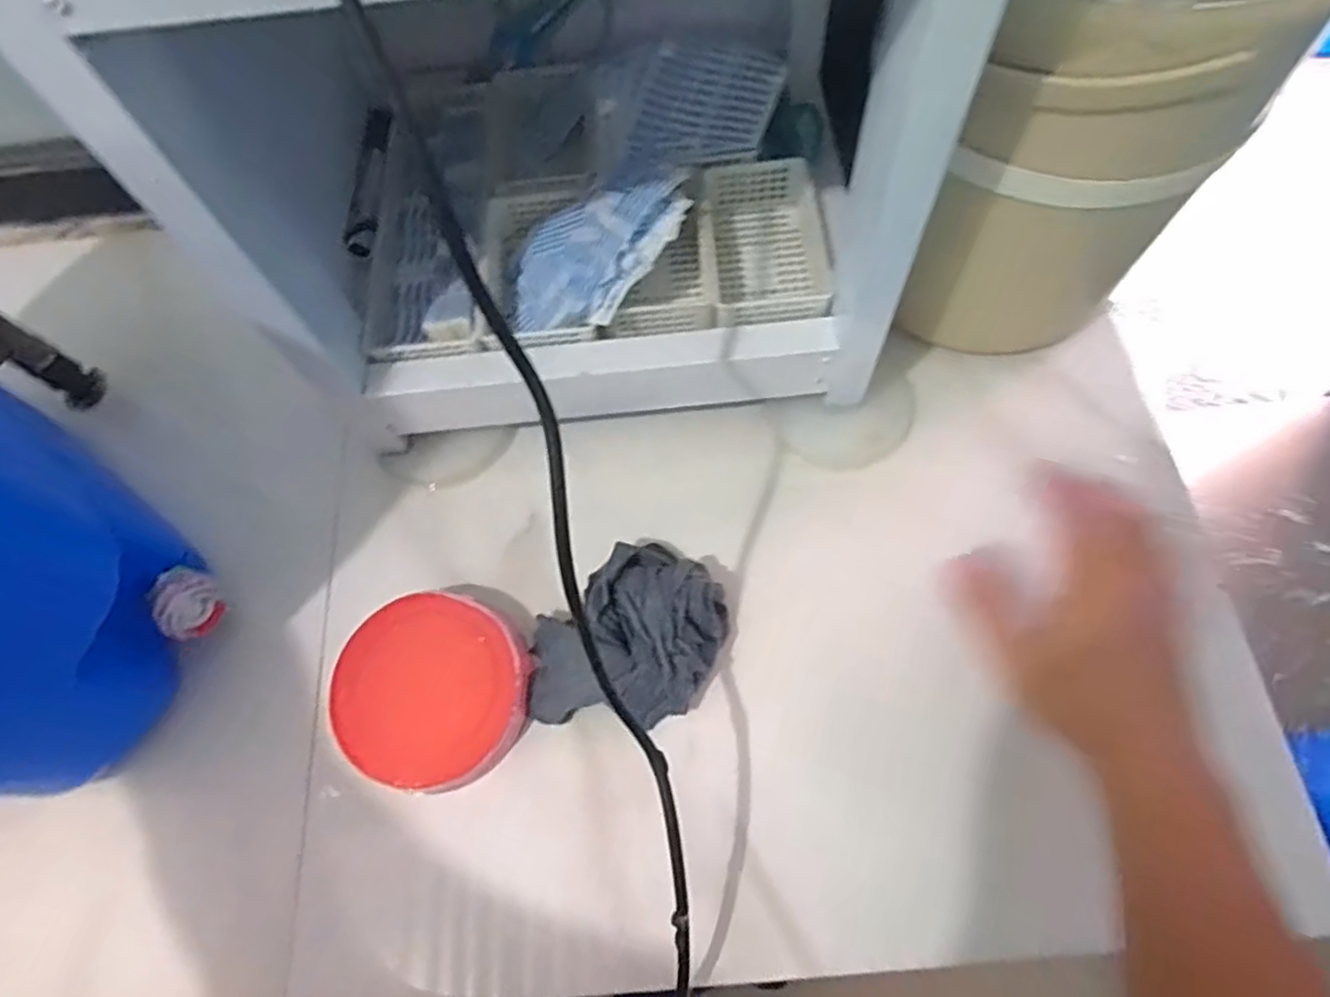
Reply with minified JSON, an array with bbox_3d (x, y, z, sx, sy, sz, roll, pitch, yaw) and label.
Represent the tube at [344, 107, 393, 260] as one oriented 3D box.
[{"bbox_3d":[-0.211,-0.232,0.510,0.016,0.018,0.139,-3,68,1],"label":"tube"}]

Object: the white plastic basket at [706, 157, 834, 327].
[{"bbox_3d":[0.067,-0.174,0.497,0.090,0.041,0.134,-4,68,0],"label":"white plastic basket"}]

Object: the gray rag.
[{"bbox_3d":[-0.024,0.092,0.450,0.133,0.040,0.098,-39,72,-13],"label":"gray rag"}]

